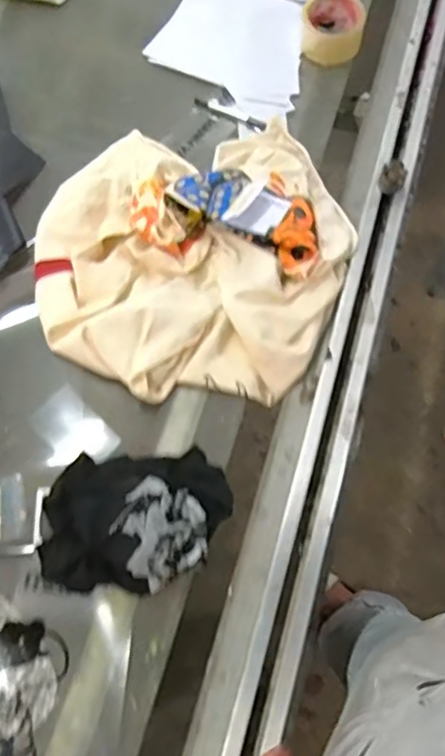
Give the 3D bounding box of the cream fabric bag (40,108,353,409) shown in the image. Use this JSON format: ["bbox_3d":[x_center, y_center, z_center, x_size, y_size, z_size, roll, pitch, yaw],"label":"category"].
[{"bbox_3d":[-0.040,-0.172,0.758,0.399,0.058,0.387,0,67,1],"label":"cream fabric bag"}]

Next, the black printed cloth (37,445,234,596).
[{"bbox_3d":[-0.096,0.147,0.634,0.205,0.061,0.151,-2,67,0],"label":"black printed cloth"}]

